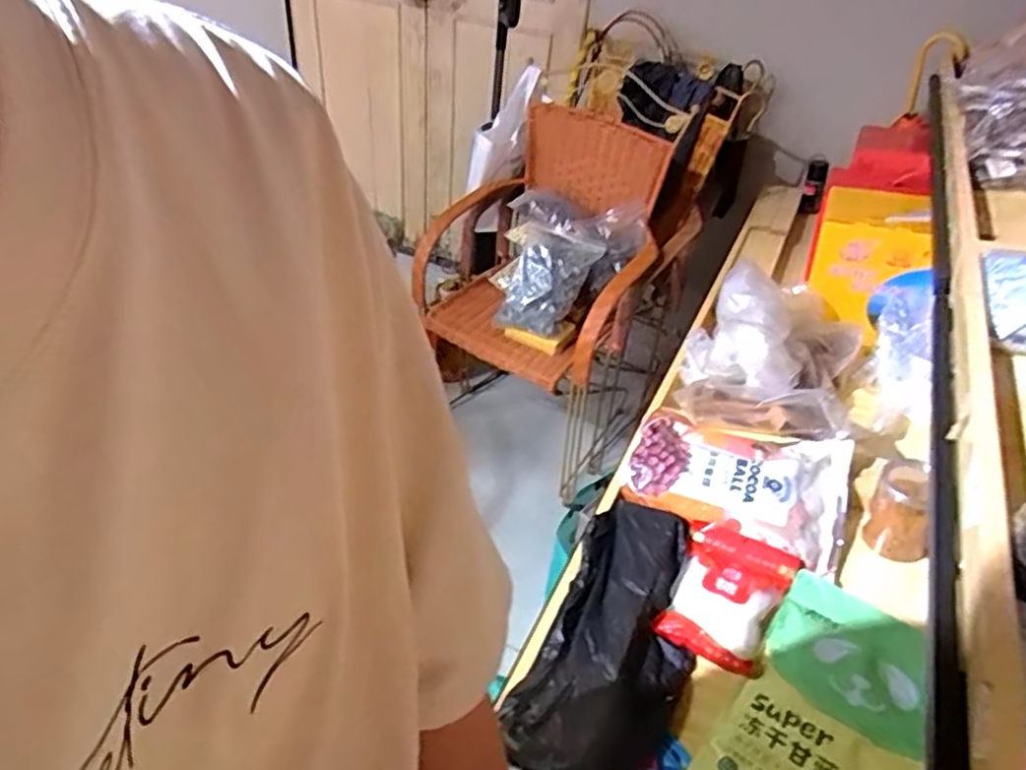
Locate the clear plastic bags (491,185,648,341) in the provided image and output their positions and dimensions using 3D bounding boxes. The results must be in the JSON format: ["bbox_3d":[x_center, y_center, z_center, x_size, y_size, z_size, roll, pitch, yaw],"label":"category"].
[{"bbox_3d":[0.127,-0.304,1.682,0.339,0.210,0.351,11,40,5],"label":"clear plastic bags"}]

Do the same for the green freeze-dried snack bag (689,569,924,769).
[{"bbox_3d":[0.367,0.373,0.778,0.208,0.047,0.326,29,45,24],"label":"green freeze-dried snack bag"}]

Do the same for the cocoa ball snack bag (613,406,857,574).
[{"bbox_3d":[0.327,0.131,1.002,0.297,0.056,0.174,17,41,12],"label":"cocoa ball snack bag"}]

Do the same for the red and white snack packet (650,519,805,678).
[{"bbox_3d":[0.277,0.268,0.891,0.135,0.026,0.192,24,43,20],"label":"red and white snack packet"}]

